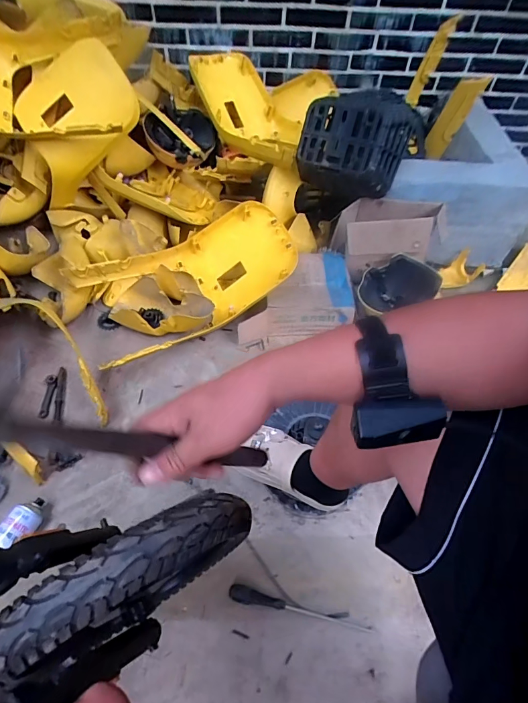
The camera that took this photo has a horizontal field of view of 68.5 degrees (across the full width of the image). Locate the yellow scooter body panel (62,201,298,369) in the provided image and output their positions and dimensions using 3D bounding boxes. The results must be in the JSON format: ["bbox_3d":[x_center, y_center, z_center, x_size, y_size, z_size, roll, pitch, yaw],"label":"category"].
[{"bbox_3d":[-0.221,-0.223,1.191,0.633,0.208,0.333,-24,58,-20],"label":"yellow scooter body panel"}]

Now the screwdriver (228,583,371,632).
[{"bbox_3d":[0.069,0.533,0.790,0.288,0.027,0.030,13,55,9],"label":"screwdriver"}]

